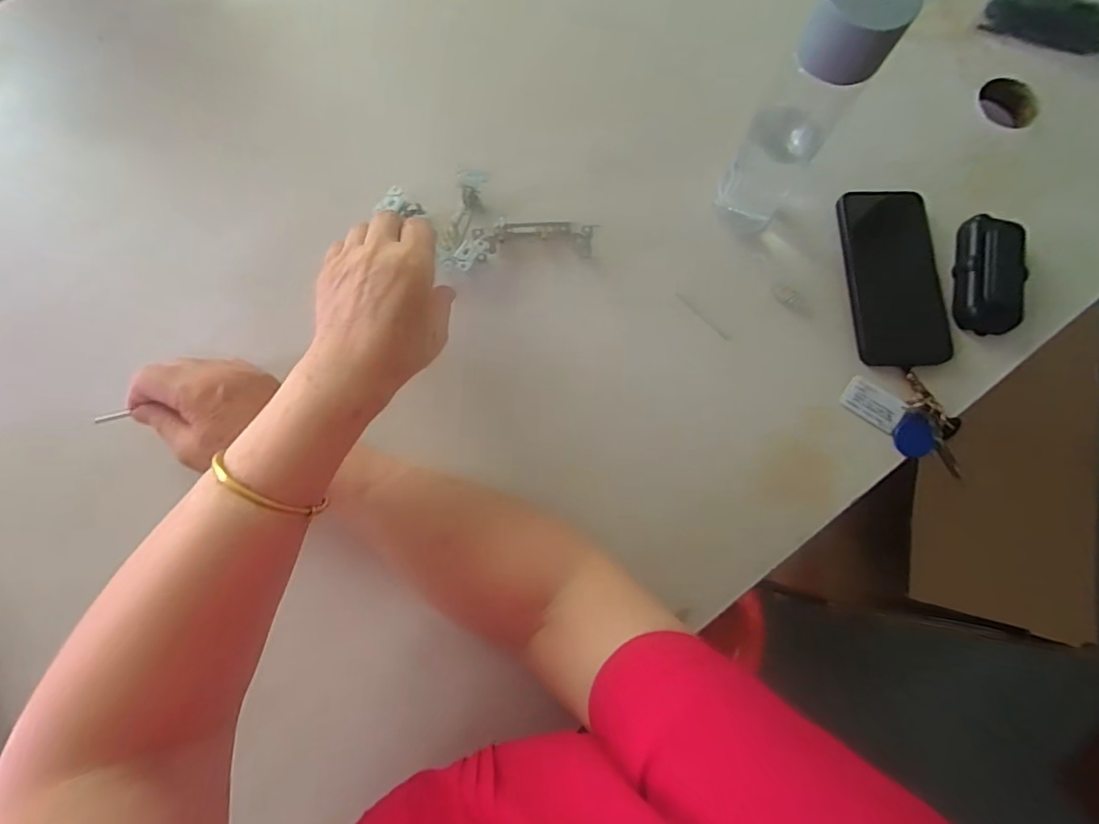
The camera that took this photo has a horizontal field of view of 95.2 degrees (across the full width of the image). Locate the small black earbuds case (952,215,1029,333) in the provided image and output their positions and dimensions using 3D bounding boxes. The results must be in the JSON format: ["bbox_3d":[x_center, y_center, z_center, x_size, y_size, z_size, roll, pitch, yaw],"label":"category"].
[{"bbox_3d":[0.389,-0.121,0.440,0.051,0.020,0.105,13,78,4],"label":"small black earbuds case"}]

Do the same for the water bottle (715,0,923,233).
[{"bbox_3d":[0.178,-0.210,0.364,0.058,0.199,0.050,32,80,8],"label":"water bottle"}]

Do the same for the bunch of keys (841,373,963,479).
[{"bbox_3d":[0.305,0.006,0.423,0.111,0.025,0.053,42,81,9],"label":"bunch of keys"}]

